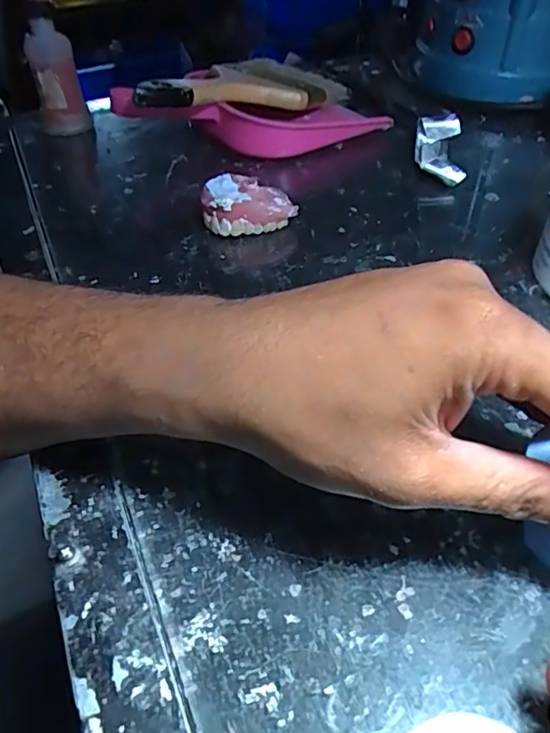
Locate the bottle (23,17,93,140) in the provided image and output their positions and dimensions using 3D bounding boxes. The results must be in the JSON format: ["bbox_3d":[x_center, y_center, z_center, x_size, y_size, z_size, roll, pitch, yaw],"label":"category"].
[{"bbox_3d":[-0.179,-0.233,0.463,0.037,0.087,0.034,-19,48,-15],"label":"bottle"}]

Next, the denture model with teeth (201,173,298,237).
[{"bbox_3d":[-0.018,-0.107,0.370,0.058,0.025,0.040,-6,46,-3],"label":"denture model with teeth"}]

